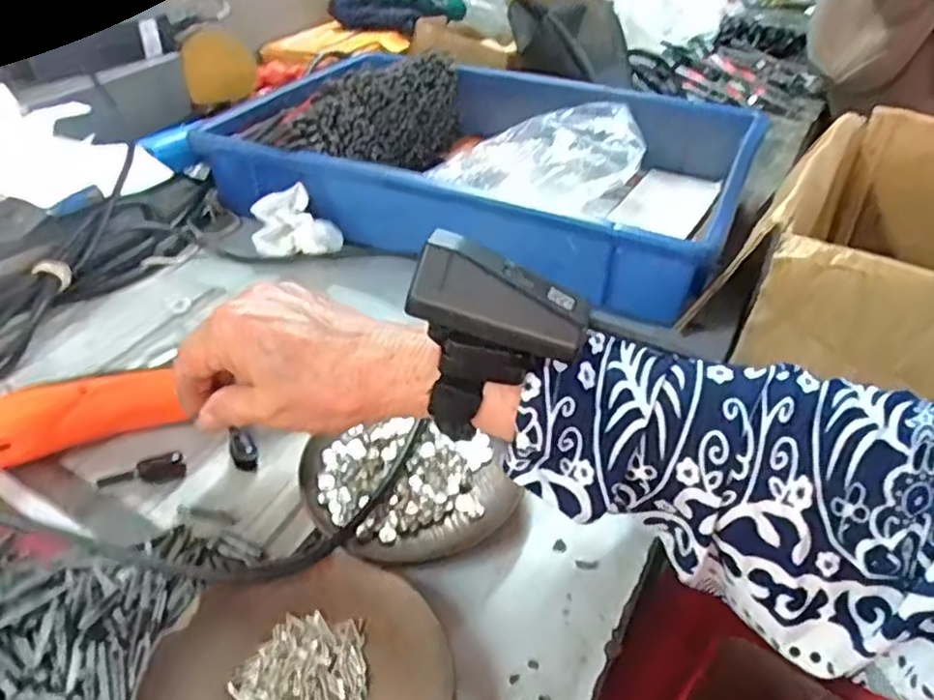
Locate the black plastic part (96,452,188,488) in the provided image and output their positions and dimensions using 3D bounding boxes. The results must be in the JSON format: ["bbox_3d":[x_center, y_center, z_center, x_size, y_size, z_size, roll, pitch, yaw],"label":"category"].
[{"bbox_3d":[-0.172,0.063,0.367,0.042,0.009,0.012,-5,39,-7],"label":"black plastic part"}]

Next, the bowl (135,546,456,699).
[{"bbox_3d":[-0.064,0.130,0.269,0.109,0.020,0.106,0,38,0],"label":"bowl"}]

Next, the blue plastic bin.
[{"bbox_3d":[0.029,-0.176,0.608,0.391,0.100,0.294,17,41,20],"label":"blue plastic bin"}]

